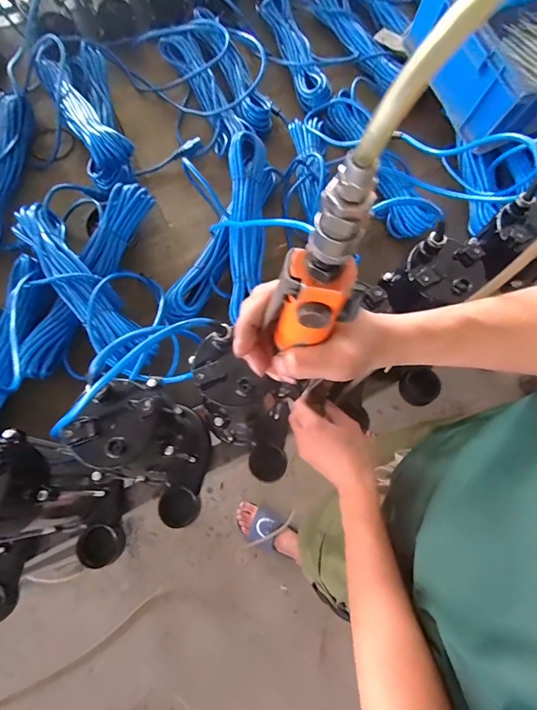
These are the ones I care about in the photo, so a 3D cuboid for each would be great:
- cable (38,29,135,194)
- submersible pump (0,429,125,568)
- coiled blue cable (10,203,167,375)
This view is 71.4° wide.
[{"bbox_3d":[-0.345,-0.475,0.711,0.126,0.086,0.365,-23,73,-9],"label":"cable"},{"bbox_3d":[-0.248,0.176,0.417,0.093,0.233,0.152,-40,77,-14],"label":"submersible pump"},{"bbox_3d":[-0.304,-0.120,0.593,0.091,0.059,0.321,-42,77,-14],"label":"coiled blue cable"}]

